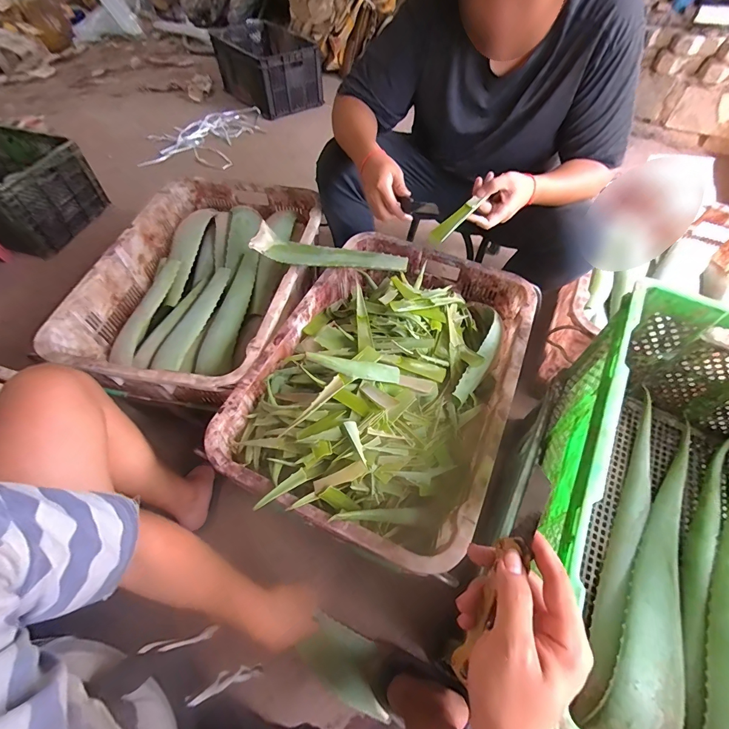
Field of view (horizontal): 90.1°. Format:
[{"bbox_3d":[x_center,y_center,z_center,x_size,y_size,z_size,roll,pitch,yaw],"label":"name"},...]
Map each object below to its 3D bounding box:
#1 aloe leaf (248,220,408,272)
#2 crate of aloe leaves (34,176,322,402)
[{"bbox_3d":[-0.084,-0.261,0.857,0.366,0.033,0.087,11,57,8],"label":"aloe leaf"},{"bbox_3d":[-0.393,-0.225,0.938,0.485,0.174,0.673,10,57,7],"label":"crate of aloe leaves"}]

